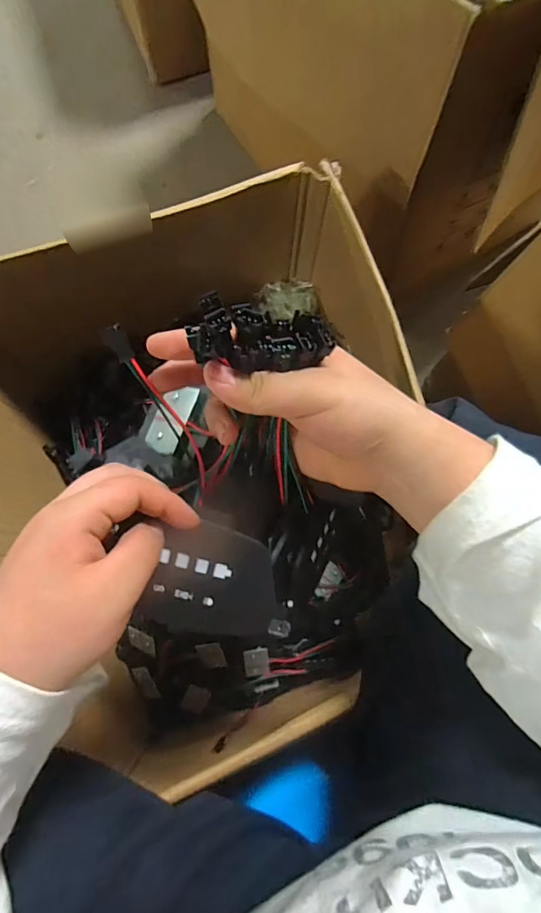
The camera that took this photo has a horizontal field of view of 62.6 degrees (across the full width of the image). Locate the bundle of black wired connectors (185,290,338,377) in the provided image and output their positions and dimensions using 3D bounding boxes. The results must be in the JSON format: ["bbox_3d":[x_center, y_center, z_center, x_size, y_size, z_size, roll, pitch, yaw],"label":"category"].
[{"bbox_3d":[-0.003,-0.055,0.205,0.063,0.017,0.026,2,78,-12],"label":"bundle of black wired connectors"}]

